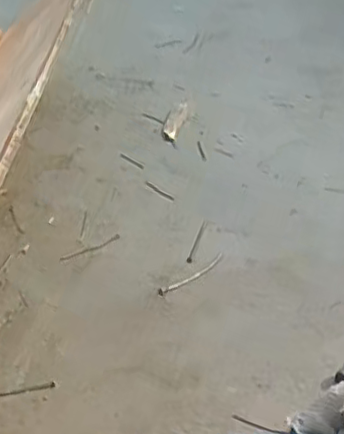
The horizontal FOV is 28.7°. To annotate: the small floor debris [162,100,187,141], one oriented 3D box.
[{"bbox_3d":[0.002,-0.133,0.940,0.024,0.011,0.071,16,58,11],"label":"small floor debris"}]

